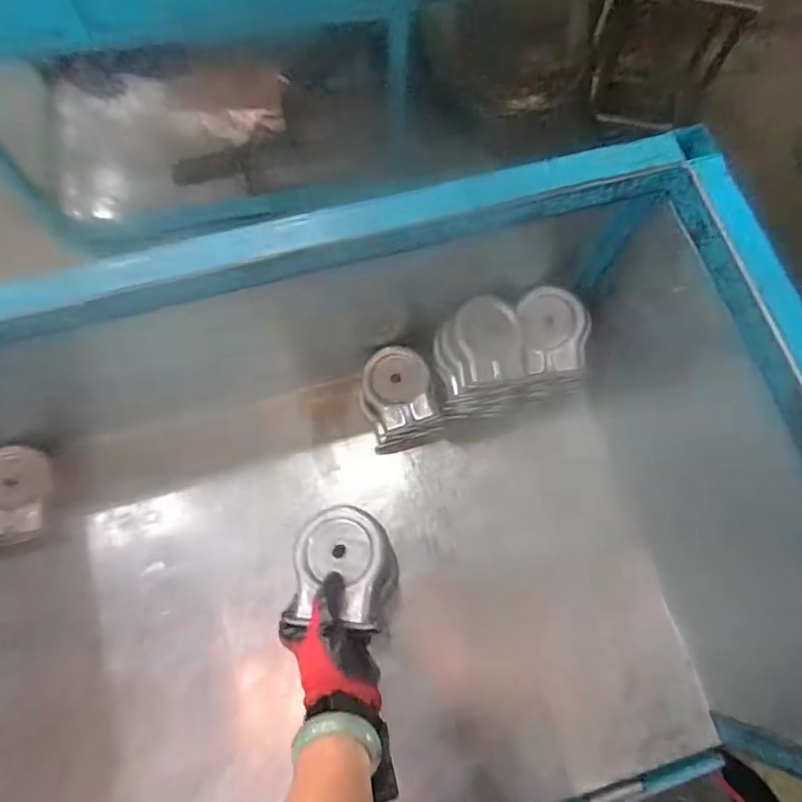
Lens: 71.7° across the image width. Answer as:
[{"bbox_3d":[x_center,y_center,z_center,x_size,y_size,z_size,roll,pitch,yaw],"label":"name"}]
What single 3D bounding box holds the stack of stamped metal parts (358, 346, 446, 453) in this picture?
[{"bbox_3d":[-0.005,-0.002,0.852,0.103,0.086,0.138,-17,73,-8],"label":"stack of stamped metal parts"}]

